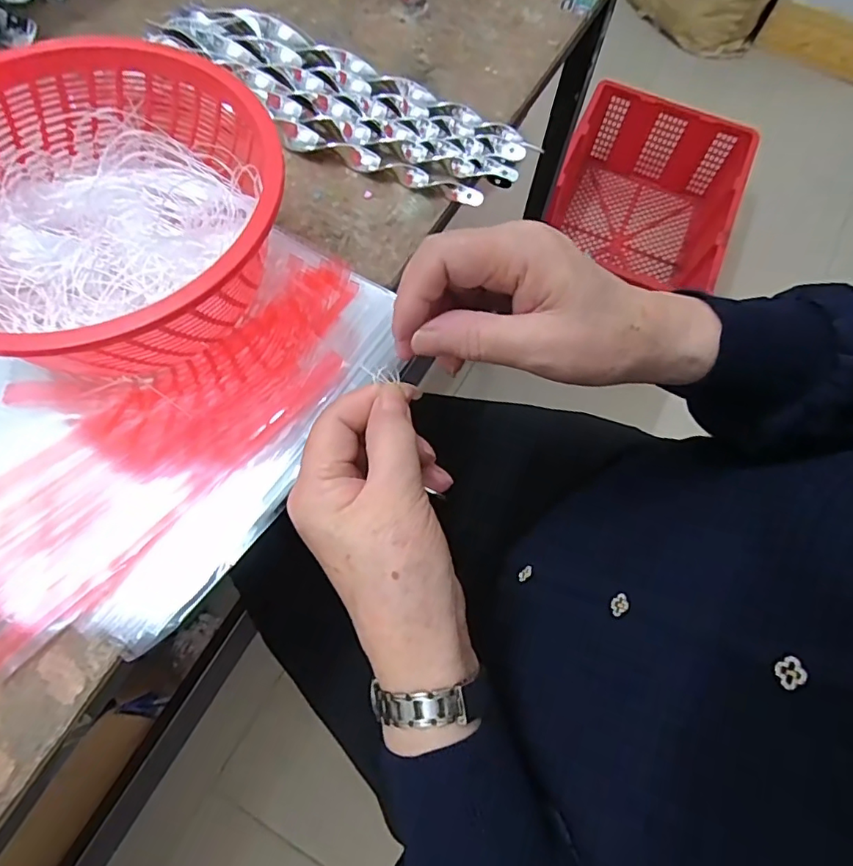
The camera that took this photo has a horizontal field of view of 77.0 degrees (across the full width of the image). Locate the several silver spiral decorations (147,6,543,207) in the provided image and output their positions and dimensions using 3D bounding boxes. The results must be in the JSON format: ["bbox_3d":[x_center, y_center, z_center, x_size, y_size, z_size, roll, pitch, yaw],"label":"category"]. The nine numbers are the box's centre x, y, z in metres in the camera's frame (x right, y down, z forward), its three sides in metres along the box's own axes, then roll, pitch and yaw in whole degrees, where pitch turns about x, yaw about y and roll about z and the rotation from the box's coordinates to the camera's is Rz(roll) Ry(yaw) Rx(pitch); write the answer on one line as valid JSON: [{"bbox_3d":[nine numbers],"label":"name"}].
[{"bbox_3d":[-0.067,-0.234,0.377,0.278,0.015,0.082,29,70,8],"label":"several silver spiral decorations"}]

